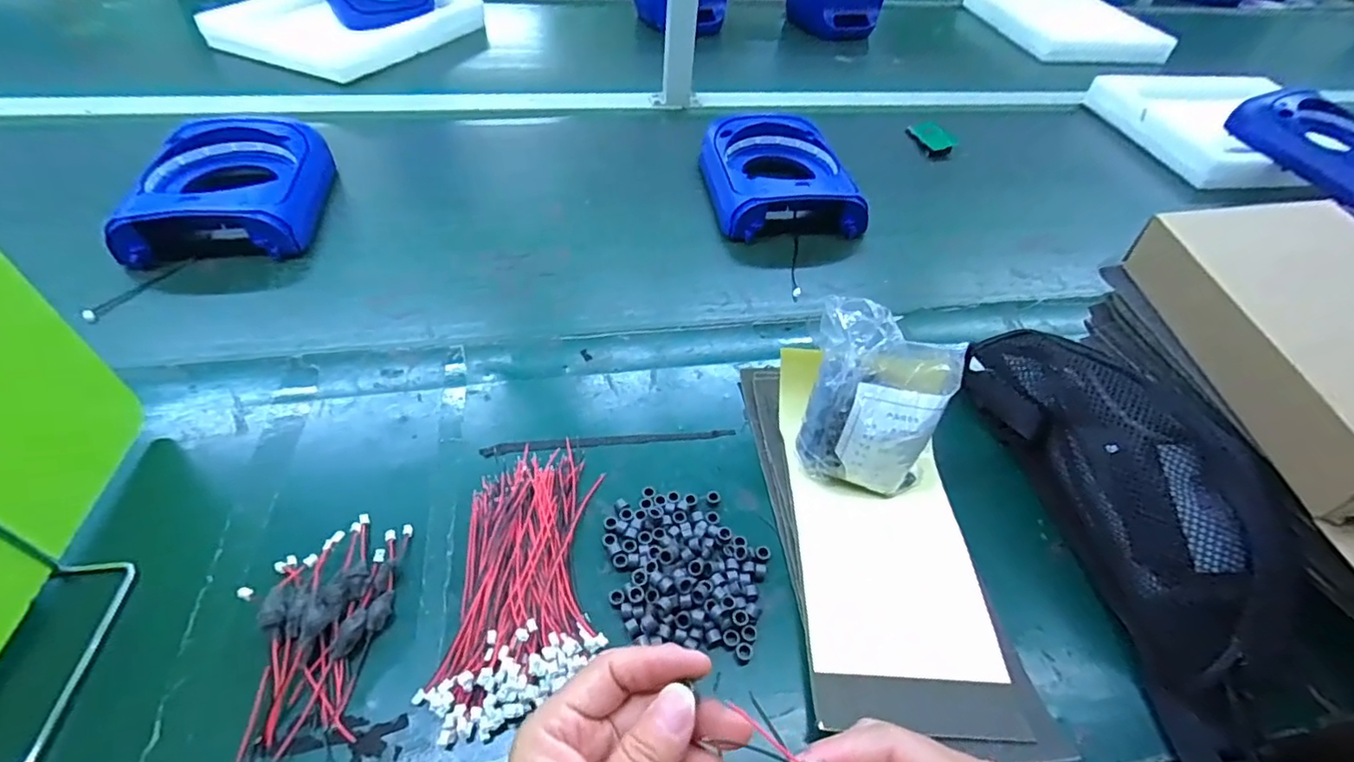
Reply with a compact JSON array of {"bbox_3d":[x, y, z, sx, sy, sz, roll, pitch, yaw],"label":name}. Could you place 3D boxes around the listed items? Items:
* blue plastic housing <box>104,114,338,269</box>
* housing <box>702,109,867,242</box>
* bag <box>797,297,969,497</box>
[{"bbox_3d":[-0.487,-0.207,0.651,0.161,0.082,0.212,-7,49,-9],"label":"blue plastic housing"},{"bbox_3d":[0.127,-0.263,0.747,0.169,0.065,0.206,-5,49,-7],"label":"housing"},{"bbox_3d":[0.139,0.022,0.425,0.101,0.133,0.066,20,50,14],"label":"bag"}]

